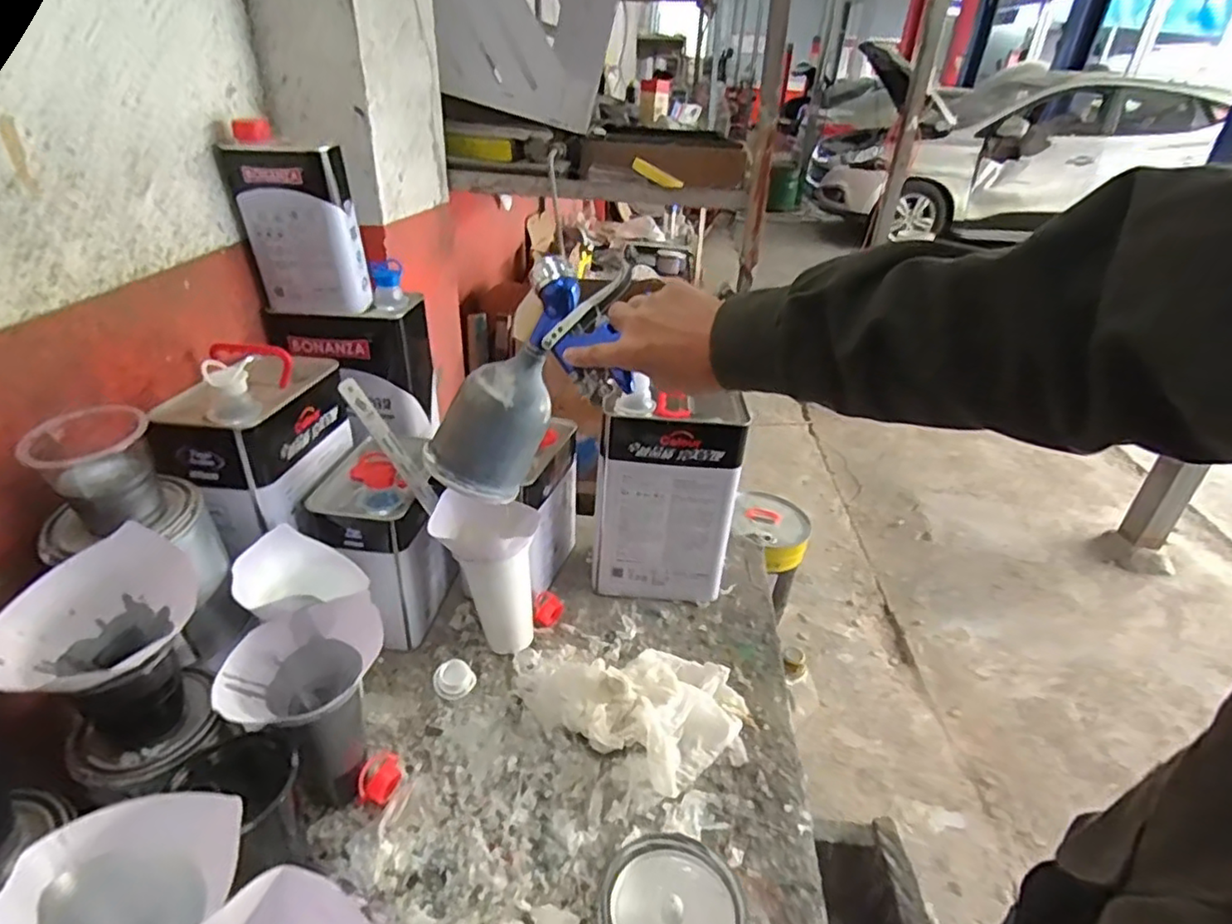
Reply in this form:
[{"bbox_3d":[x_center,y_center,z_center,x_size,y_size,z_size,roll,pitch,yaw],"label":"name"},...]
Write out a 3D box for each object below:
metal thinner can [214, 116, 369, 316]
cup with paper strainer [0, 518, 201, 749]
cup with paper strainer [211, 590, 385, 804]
[{"bbox_3d":[-0.357,-0.269,0.728,0.127,0.183,0.070,3,30,-2],"label":"metal thinner can"},{"bbox_3d":[-0.359,0.139,0.460,0.100,0.130,0.119,18,33,22],"label":"cup with paper strainer"},{"bbox_3d":[-0.257,0.212,0.547,0.123,0.157,0.100,-11,34,-25],"label":"cup with paper strainer"}]

